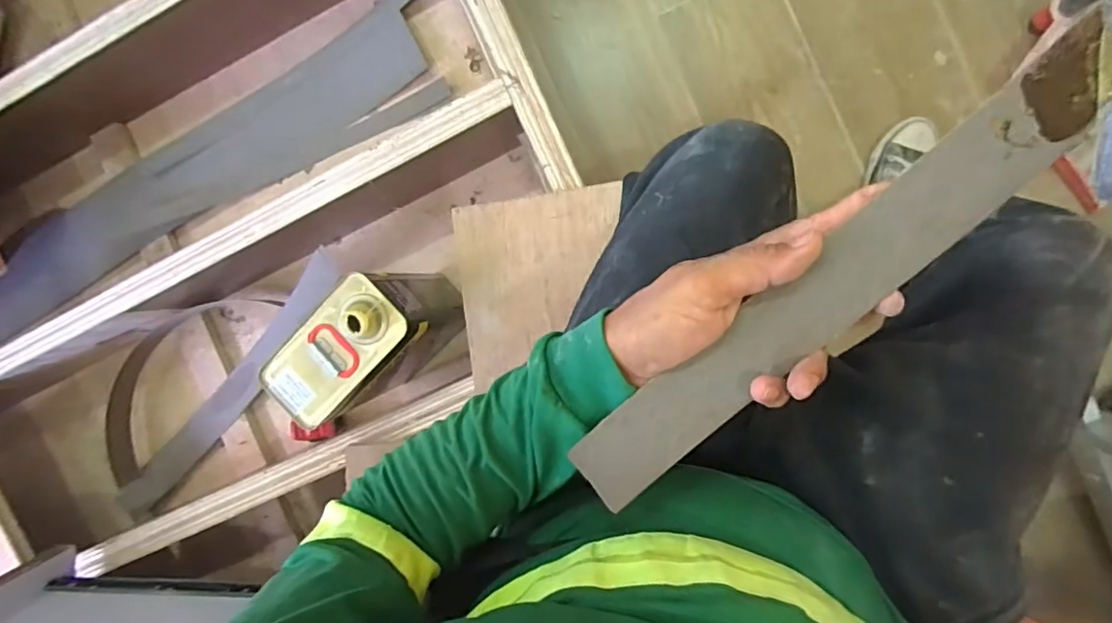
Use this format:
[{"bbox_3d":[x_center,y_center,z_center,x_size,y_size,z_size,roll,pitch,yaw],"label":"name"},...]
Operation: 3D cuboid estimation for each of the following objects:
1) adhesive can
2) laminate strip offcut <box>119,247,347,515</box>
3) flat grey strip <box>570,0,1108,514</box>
[{"bbox_3d":[-0.221,0.035,0.715,0.097,0.254,0.180,45,99,2],"label":"adhesive can"},{"bbox_3d":[-0.496,0.121,0.865,0.058,0.058,0.565,43,99,3],"label":"laminate strip offcut"},{"bbox_3d":[0.221,-0.074,0.303,0.537,0.013,0.043,-42,88,8],"label":"flat grey strip"}]

